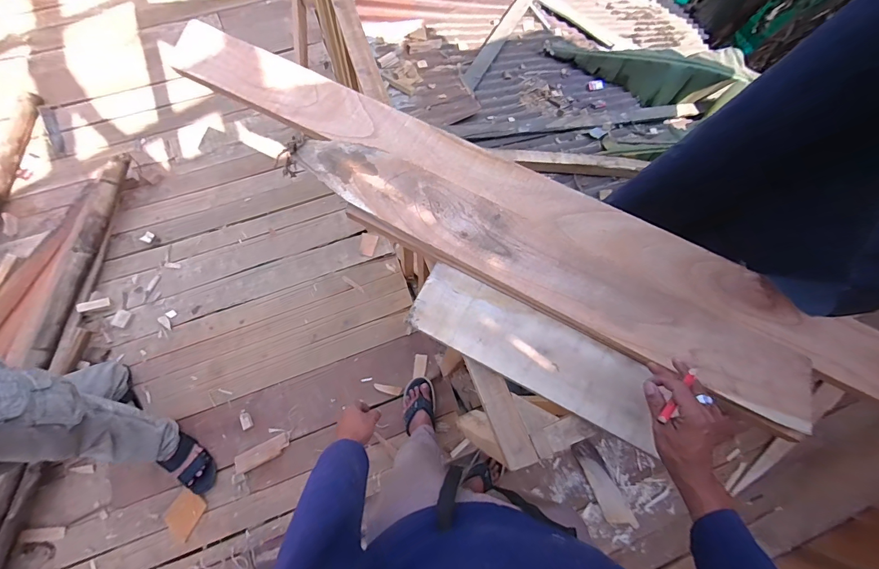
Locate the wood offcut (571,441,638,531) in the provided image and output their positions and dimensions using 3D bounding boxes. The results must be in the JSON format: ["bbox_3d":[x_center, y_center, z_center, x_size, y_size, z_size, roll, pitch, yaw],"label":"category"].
[{"bbox_3d":[0.545,0.667,1.275,0.084,0.009,0.293,-25,76,-8],"label":"wood offcut"}]

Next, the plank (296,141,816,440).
[{"bbox_3d":[0.174,-0.040,0.640,0.866,0.041,0.148,28,75,7],"label":"plank"}]

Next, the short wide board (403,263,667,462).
[{"bbox_3d":[0.148,0.106,0.614,0.403,0.026,0.119,29,75,8],"label":"short wide board"}]

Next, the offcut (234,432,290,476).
[{"bbox_3d":[-0.585,0.558,1.261,0.181,0.011,0.059,-25,76,-8],"label":"offcut"}]

